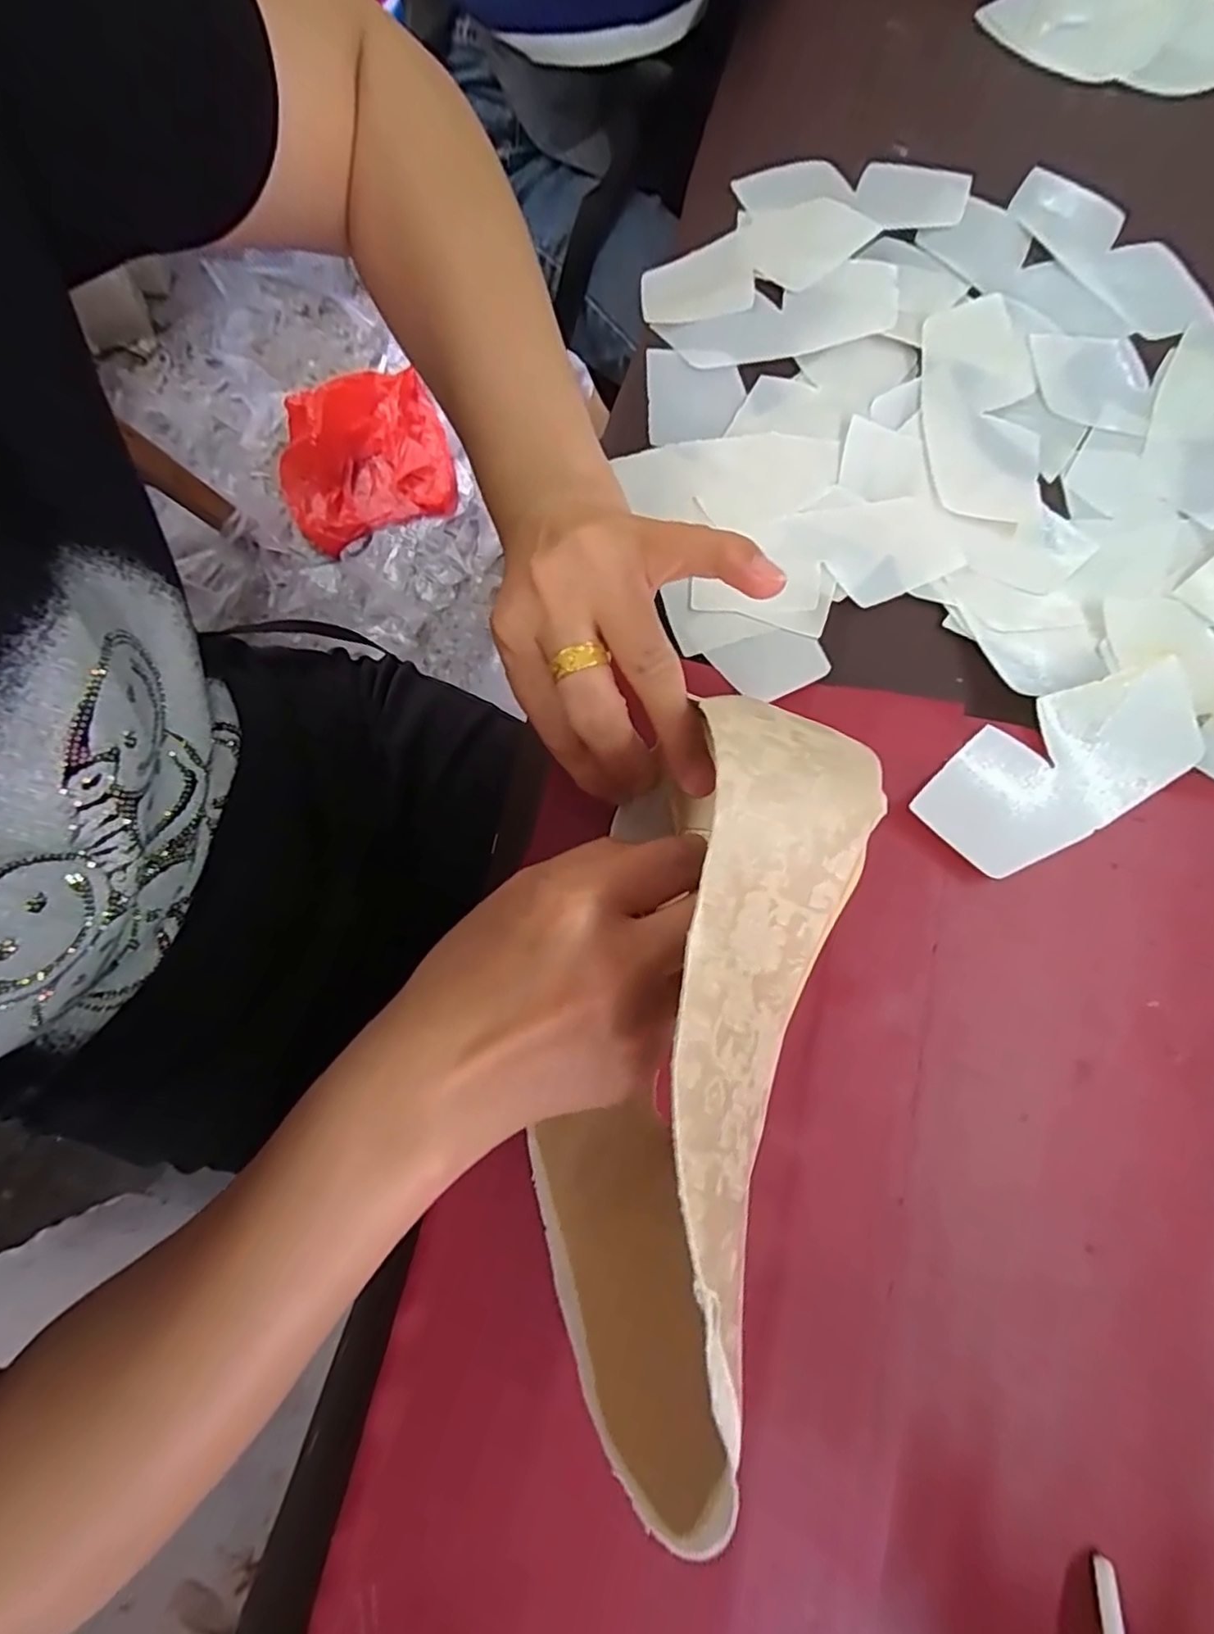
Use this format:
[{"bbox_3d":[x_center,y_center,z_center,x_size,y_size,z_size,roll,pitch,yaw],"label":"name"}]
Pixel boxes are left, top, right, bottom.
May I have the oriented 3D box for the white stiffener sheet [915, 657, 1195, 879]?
[{"bbox_3d":[0.195,-0.021,0.271,0.136,0.016,0.055,-27,79,-5],"label":"white stiffener sheet"}]

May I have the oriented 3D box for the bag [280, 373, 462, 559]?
[{"bbox_3d":[-0.442,-0.652,1.109,0.306,0.100,0.300,-24,77,-6],"label":"bag"}]

